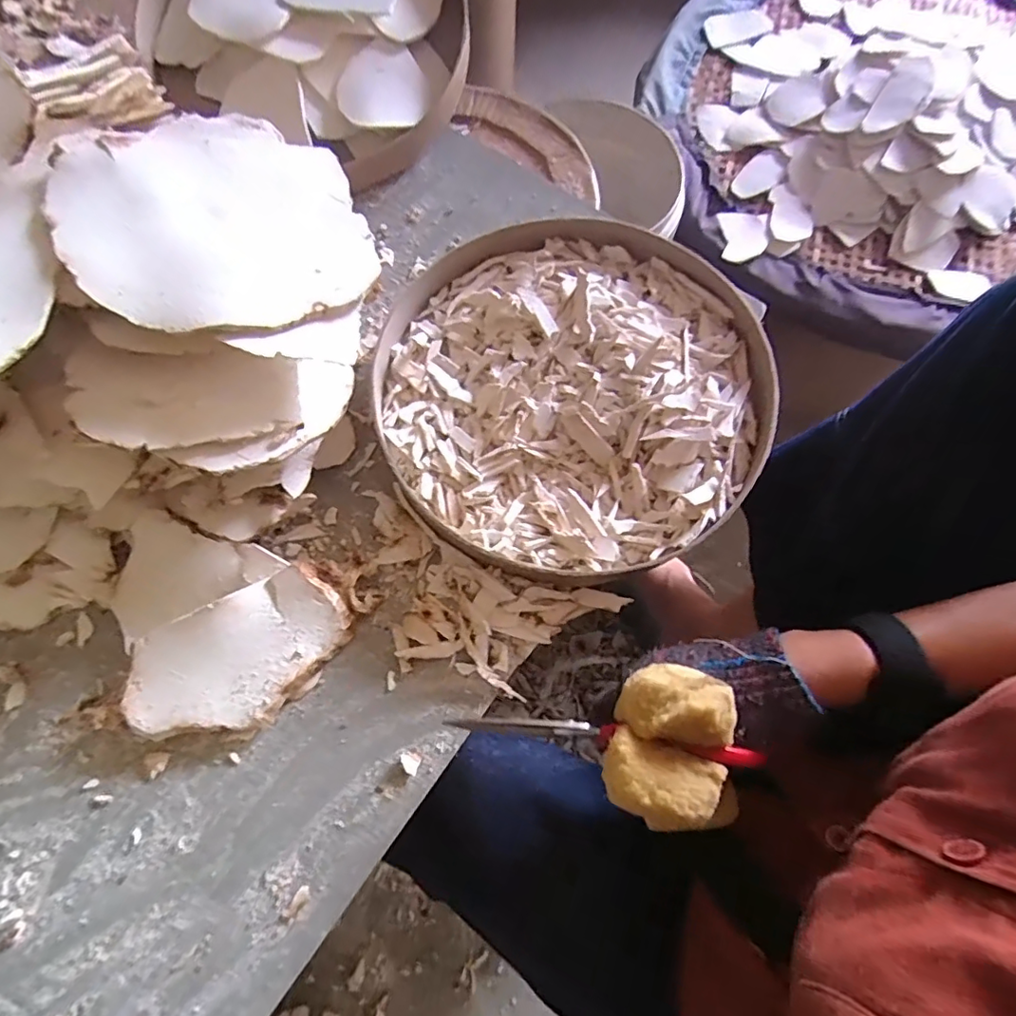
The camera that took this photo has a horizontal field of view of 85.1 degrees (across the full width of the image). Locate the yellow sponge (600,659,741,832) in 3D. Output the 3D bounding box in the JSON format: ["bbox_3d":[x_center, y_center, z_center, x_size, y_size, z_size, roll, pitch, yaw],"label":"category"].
[{"bbox_3d":[0.086,0.126,0.294,0.062,0.035,0.078,4,73,-1],"label":"yellow sponge"}]

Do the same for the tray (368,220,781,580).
[{"bbox_3d":[0.047,-0.094,0.443,0.296,0.059,0.294,1,73,-2],"label":"tray"}]

